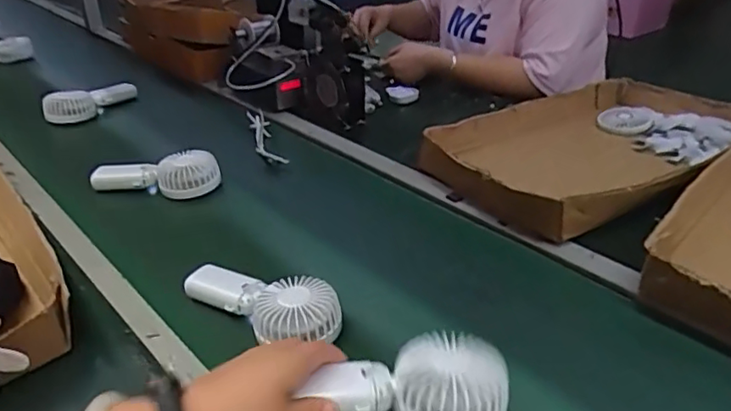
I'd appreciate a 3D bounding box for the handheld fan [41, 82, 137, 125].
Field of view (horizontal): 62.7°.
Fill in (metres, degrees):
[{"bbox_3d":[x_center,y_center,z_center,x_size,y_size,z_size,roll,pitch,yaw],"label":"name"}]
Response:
[{"bbox_3d":[-0.523,-0.202,1.140,0.041,0.060,0.189,16,34,28],"label":"handheld fan"}]

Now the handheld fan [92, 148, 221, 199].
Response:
[{"bbox_3d":[-0.310,-0.042,0.889,0.182,0.049,0.070,5,30,11],"label":"handheld fan"}]

